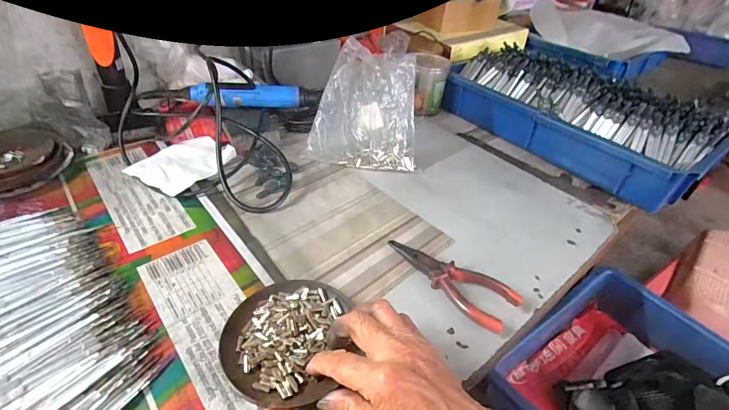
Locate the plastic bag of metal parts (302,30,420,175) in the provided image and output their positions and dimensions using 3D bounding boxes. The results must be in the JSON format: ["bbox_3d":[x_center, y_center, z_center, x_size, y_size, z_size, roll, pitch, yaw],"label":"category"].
[{"bbox_3d":[0.010,-0.150,0.570,0.157,0.139,0.140,12,41,5],"label":"plastic bag of metal parts"}]

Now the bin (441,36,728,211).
[{"bbox_3d":[0.365,-0.168,0.662,0.237,0.113,0.414,-24,47,-31],"label":"bin"}]

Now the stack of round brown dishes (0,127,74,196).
[{"bbox_3d":[-0.450,-0.060,0.481,0.148,0.034,0.123,27,44,22],"label":"stack of round brown dishes"}]

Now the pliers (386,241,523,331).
[{"bbox_3d":[0.090,0.074,0.407,0.051,0.022,0.142,-27,51,-33],"label":"pliers"}]

